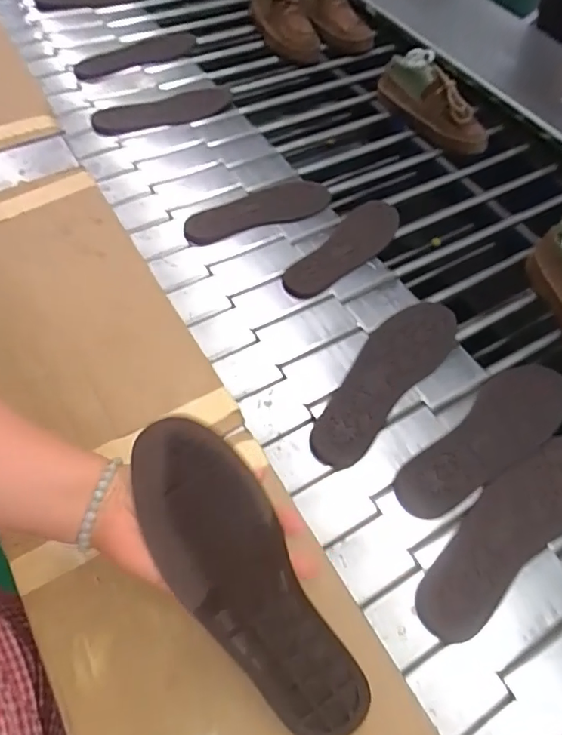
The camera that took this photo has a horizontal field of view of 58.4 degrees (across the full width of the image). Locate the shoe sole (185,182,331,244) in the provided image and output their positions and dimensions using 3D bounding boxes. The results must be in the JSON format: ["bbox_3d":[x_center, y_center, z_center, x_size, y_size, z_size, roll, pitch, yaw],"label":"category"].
[{"bbox_3d":[-0.035,-0.239,0.765,0.229,0.014,0.083,-19,60,-10],"label":"shoe sole"}]

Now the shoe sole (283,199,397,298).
[{"bbox_3d":[0.091,-0.170,0.726,0.076,0.010,0.213,40,70,16],"label":"shoe sole"}]

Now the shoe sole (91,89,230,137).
[{"bbox_3d":[-0.204,-0.454,0.889,0.249,0.018,0.091,-17,68,-18],"label":"shoe sole"}]

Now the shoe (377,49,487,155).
[{"bbox_3d":[0.263,-0.464,0.886,0.084,0.086,0.239,-33,63,-17],"label":"shoe"}]

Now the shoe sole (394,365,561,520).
[{"bbox_3d":[0.239,0.079,0.573,0.255,0.014,0.084,-39,65,-20],"label":"shoe sole"}]

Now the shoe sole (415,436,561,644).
[{"bbox_3d":[0.238,0.164,0.521,0.266,0.013,0.078,-35,64,-18],"label":"shoe sole"}]

